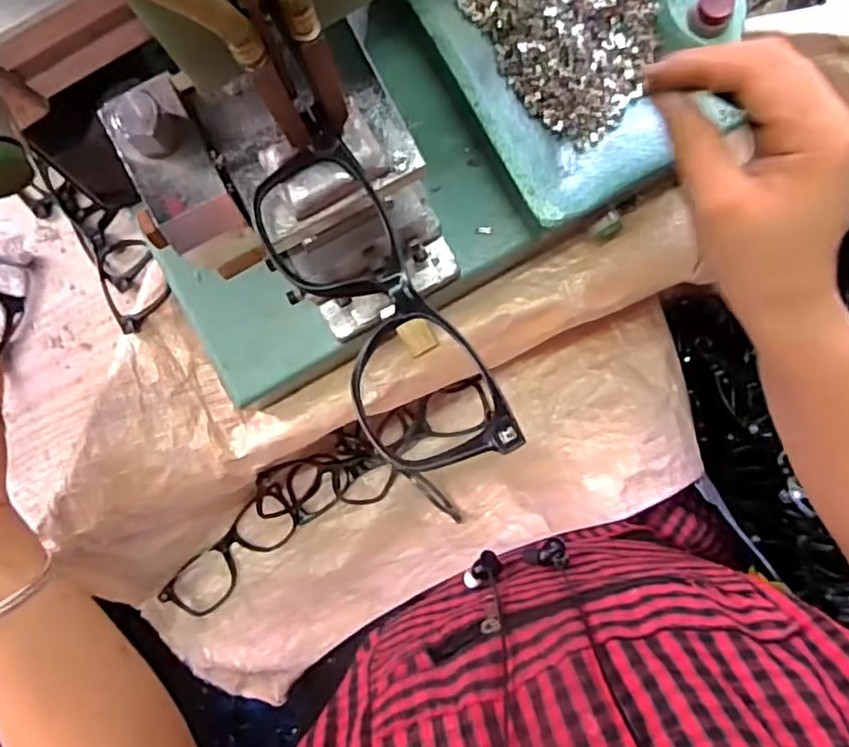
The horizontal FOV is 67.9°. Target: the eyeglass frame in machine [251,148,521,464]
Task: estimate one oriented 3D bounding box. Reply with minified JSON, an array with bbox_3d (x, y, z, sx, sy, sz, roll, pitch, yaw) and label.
[{"bbox_3d":[-0.018,-0.023,0.225,0.046,0.016,0.135,-31,70,2],"label":"eyeglass frame in machine"}]

